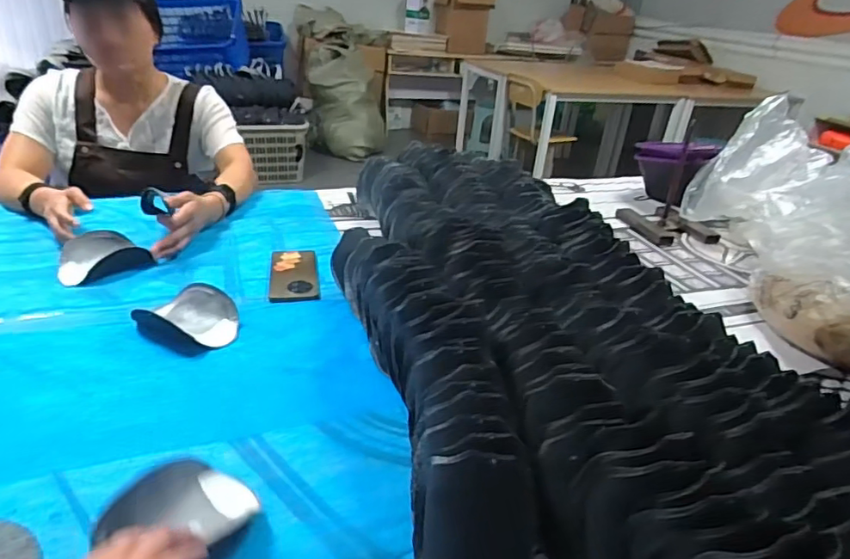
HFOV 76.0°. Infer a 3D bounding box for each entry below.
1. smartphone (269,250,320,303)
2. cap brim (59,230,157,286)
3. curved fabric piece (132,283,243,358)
[{"bbox_3d":[-0.220,-0.012,0.918,0.077,0.010,0.161,-3,30,-12],"label":"smartphone"},{"bbox_3d":[-0.530,-0.041,0.880,0.124,0.047,0.100,-19,37,-36],"label":"cap brim"},{"bbox_3d":[-0.314,0.053,0.743,0.116,0.038,0.107,20,33,27],"label":"curved fabric piece"}]

